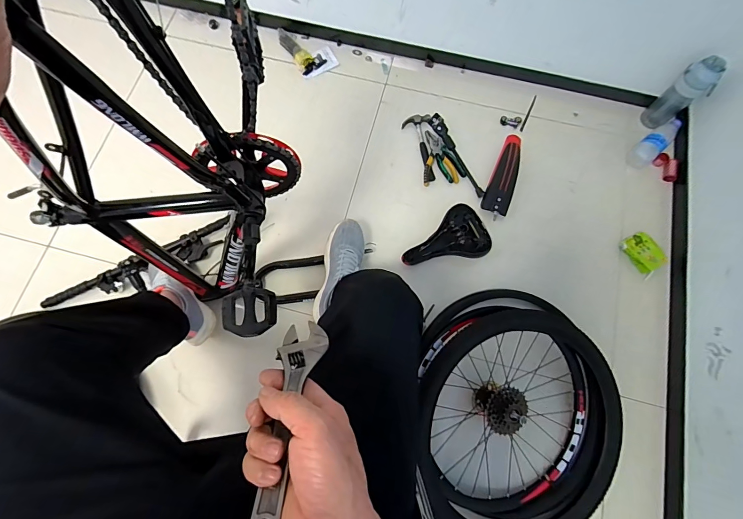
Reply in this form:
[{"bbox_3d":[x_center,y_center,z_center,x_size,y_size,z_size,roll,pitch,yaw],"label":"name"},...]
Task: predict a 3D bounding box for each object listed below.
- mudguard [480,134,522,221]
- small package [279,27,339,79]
[{"bbox_3d":[0.399,-0.257,1.074,0.077,0.038,0.289,21,76,7],"label":"mudguard"},{"bbox_3d":[-0.222,-0.711,1.218,0.130,0.042,0.225,-38,77,-9],"label":"small package"}]

